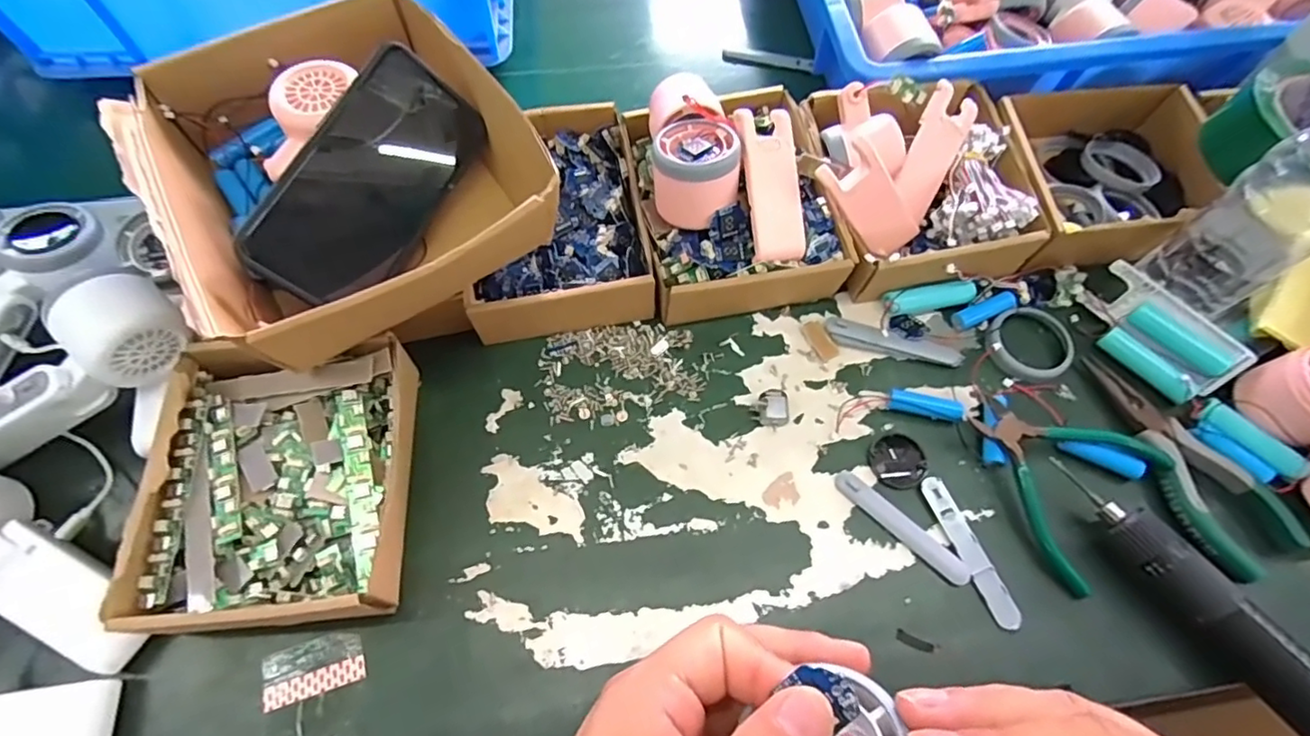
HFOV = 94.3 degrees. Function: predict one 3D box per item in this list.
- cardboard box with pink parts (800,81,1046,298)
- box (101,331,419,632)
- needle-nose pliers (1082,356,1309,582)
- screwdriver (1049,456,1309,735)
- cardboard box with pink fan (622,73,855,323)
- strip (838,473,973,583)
[{"bbox_3d":[0.197,-0.143,0.461,0.171,0.085,0.165,-4,64,-4],"label":"cardboard box with pink parts"},{"bbox_3d":[-0.220,0.064,0.371,0.132,0.058,0.165,-3,64,-3],"label":"box"},{"bbox_3d":[0.344,0.060,0.402,0.057,0.012,0.152,-27,68,-14],"label":"needle-nose pliers"},{"bbox_3d":[0.339,0.157,0.341,0.039,0.039,0.247,-30,69,-15],"label":"screwdriver"},{"bbox_3d":[0.057,-0.130,0.446,0.133,0.100,0.171,-11,65,-7],"label":"cardboard box with pink fan"},{"bbox_3d":[0.158,0.101,0.390,0.096,0.004,0.015,42,70,17],"label":"strip"}]

